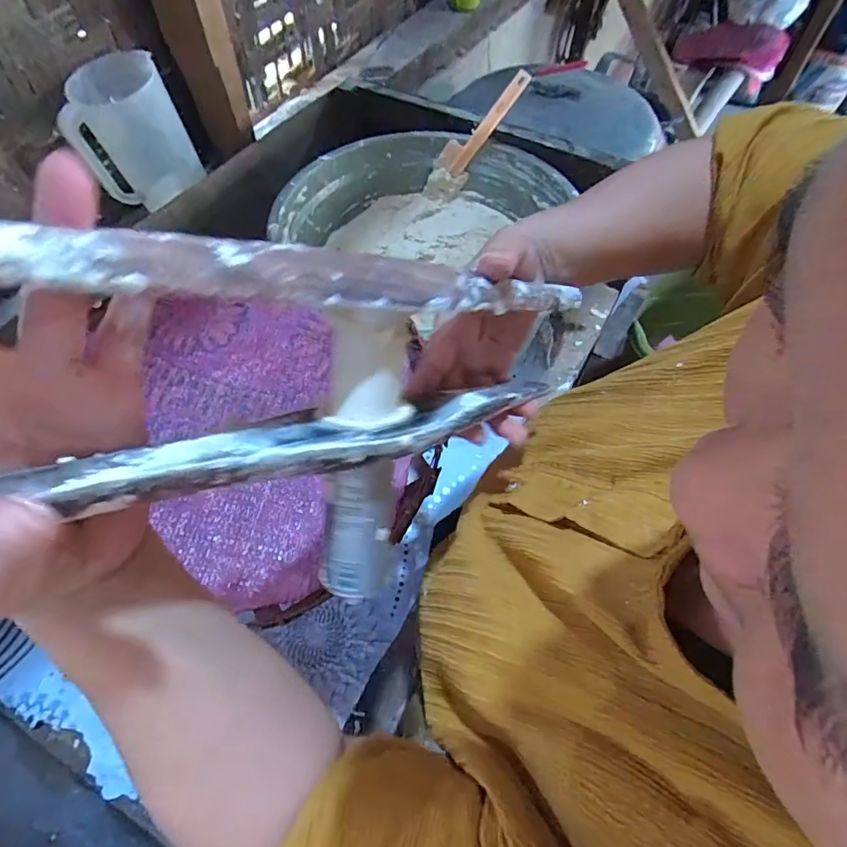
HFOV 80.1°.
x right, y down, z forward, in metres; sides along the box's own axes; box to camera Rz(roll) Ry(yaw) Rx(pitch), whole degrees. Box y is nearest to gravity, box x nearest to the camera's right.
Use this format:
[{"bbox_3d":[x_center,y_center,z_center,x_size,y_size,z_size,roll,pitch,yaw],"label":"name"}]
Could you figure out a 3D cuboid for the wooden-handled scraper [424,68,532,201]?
[{"bbox_3d":[0.076,-0.419,0.749,0.051,0.215,0.026,22,55,-25],"label":"wooden-handled scraper"}]

